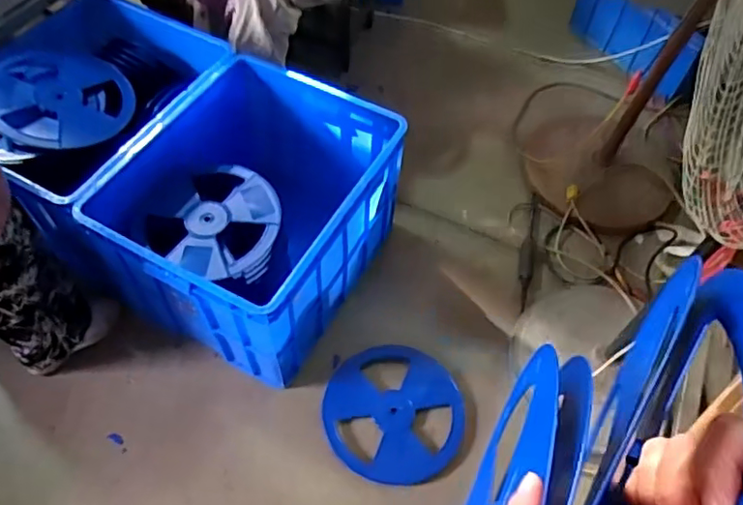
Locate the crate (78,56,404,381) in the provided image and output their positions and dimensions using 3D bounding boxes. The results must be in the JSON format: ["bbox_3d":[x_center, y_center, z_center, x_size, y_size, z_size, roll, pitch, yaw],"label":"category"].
[{"bbox_3d":[-0.264,-0.091,1.429,0.490,0.375,0.595,26,59,14],"label":"crate"}]

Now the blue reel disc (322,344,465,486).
[{"bbox_3d":[0.051,0.364,1.374,0.316,0.025,0.306,1,56,-2],"label":"blue reel disc"}]

